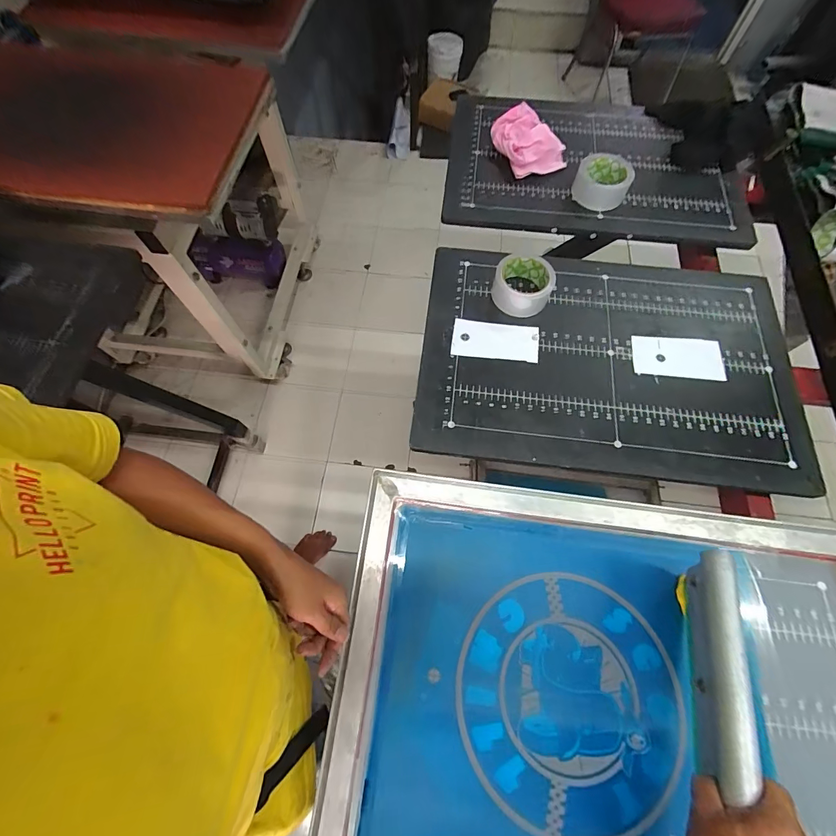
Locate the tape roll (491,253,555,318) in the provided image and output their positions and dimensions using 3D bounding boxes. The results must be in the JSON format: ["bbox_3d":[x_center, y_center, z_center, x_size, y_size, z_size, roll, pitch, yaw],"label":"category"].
[{"bbox_3d":[0.180,-0.230,0.645,0.097,0.046,0.105,0,68,0],"label":"tape roll"}]

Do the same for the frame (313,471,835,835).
[{"bbox_3d":[0.241,0.333,0.441,0.656,0.047,0.461,8,68,1],"label":"frame"}]

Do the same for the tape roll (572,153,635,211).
[{"bbox_3d":[0.360,-0.465,0.743,0.104,0.047,0.100,23,70,9],"label":"tape roll"}]

